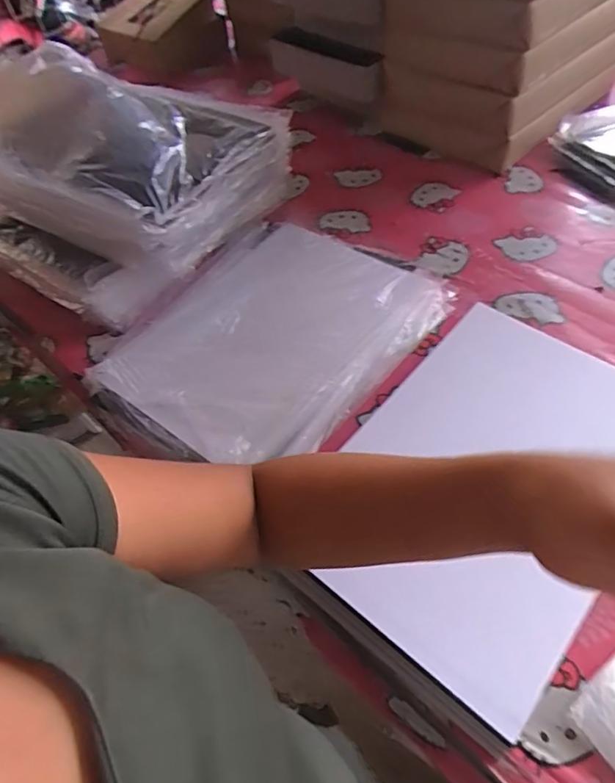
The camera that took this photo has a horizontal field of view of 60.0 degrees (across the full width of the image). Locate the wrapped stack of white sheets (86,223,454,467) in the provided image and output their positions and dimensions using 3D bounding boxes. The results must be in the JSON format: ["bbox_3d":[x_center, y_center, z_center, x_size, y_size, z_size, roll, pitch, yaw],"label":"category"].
[{"bbox_3d":[-0.050,-0.076,0.698,0.326,0.040,0.414,29,56,27],"label":"wrapped stack of white sheets"}]

